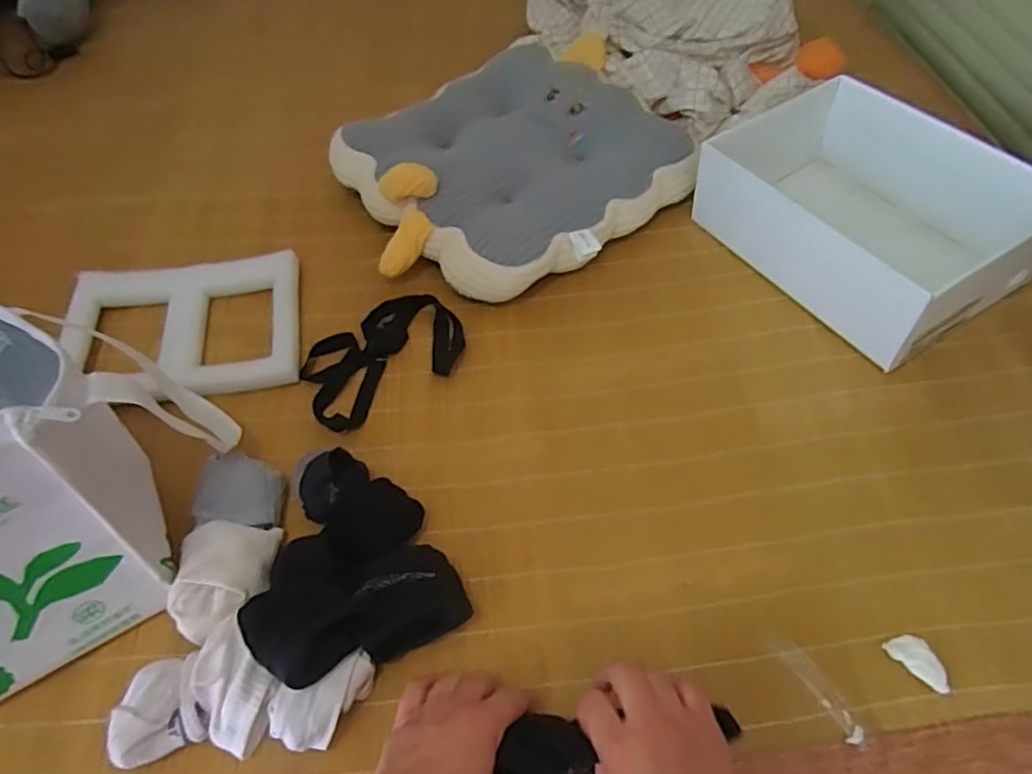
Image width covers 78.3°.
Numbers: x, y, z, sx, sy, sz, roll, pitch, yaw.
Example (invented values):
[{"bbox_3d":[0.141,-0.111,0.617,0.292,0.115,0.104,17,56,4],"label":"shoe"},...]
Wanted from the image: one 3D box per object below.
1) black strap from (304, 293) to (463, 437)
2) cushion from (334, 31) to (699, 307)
[{"bbox_3d":[-0.161,-0.039,0.767,0.200,0.018,0.135,-33,61,-18],"label":"black strap"},{"bbox_3d":[-0.006,-0.330,0.909,0.484,0.067,0.413,-36,62,-19],"label":"cushion"}]

